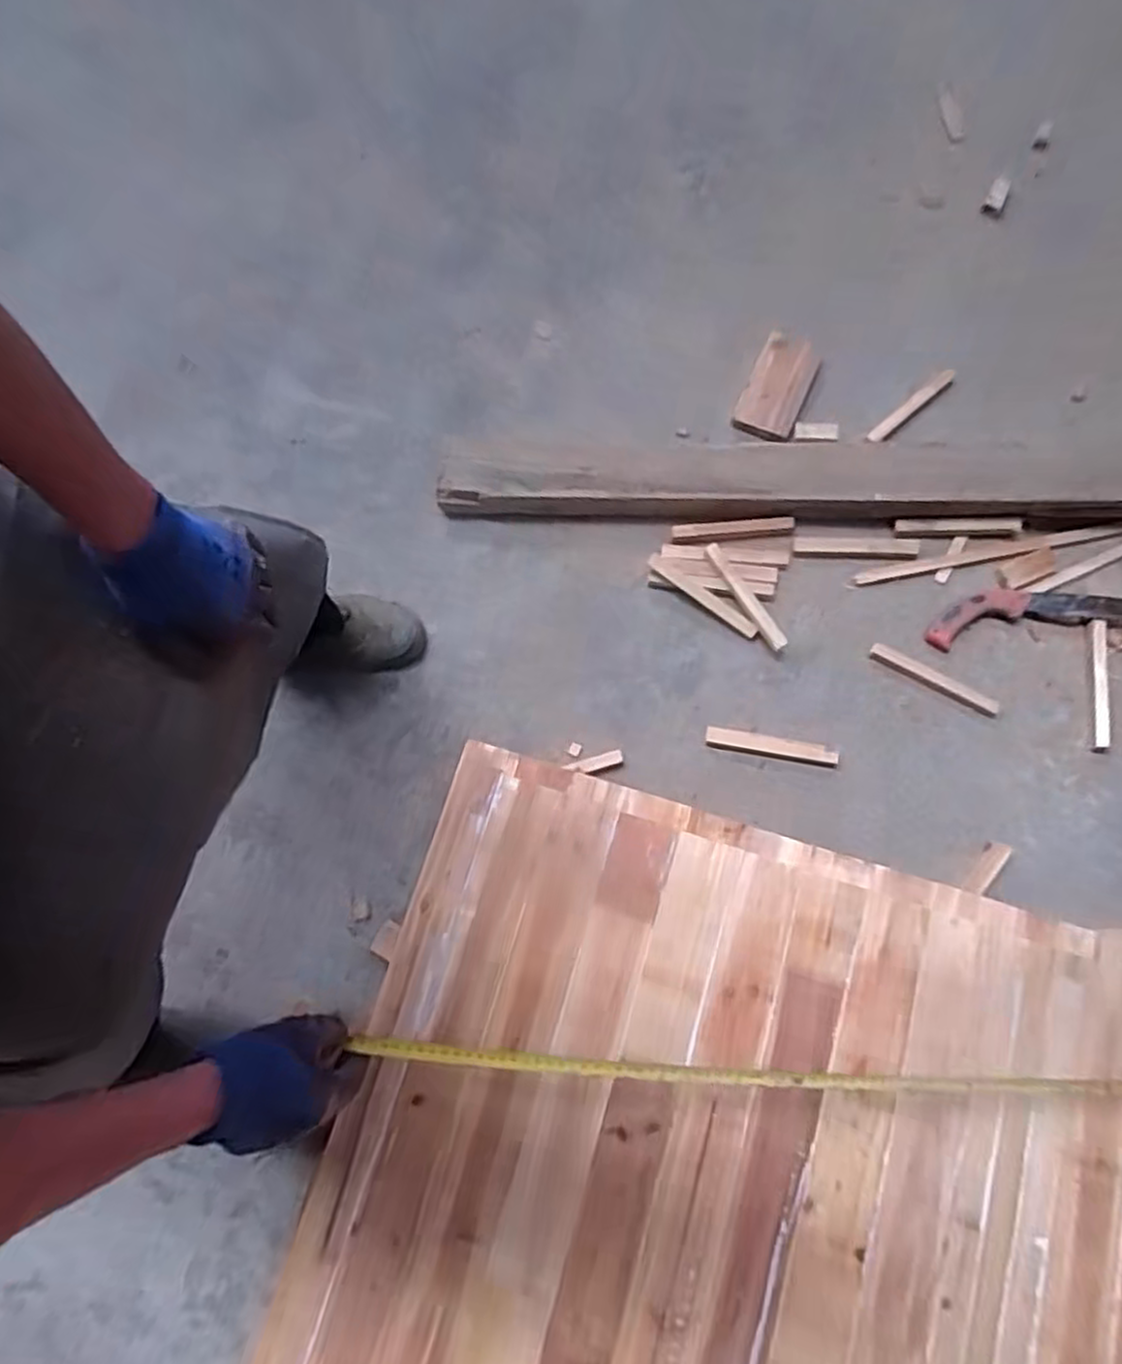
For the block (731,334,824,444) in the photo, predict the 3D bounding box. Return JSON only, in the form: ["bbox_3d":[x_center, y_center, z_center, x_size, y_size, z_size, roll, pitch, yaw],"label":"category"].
[{"bbox_3d":[0.326,-0.442,1.112,0.088,0.018,0.177,24,76,6],"label":"block"}]

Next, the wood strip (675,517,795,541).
[{"bbox_3d":[0.247,-0.219,1.056,0.171,0.015,0.022,-3,76,1],"label":"wood strip"}]

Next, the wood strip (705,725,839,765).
[{"bbox_3d":[0.282,0.085,0.989,0.174,0.023,0.024,9,76,4],"label":"wood strip"}]

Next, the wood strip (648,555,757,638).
[{"bbox_3d":[0.199,-0.121,1.041,0.177,0.008,0.020,37,79,10],"label":"wood strip"}]

